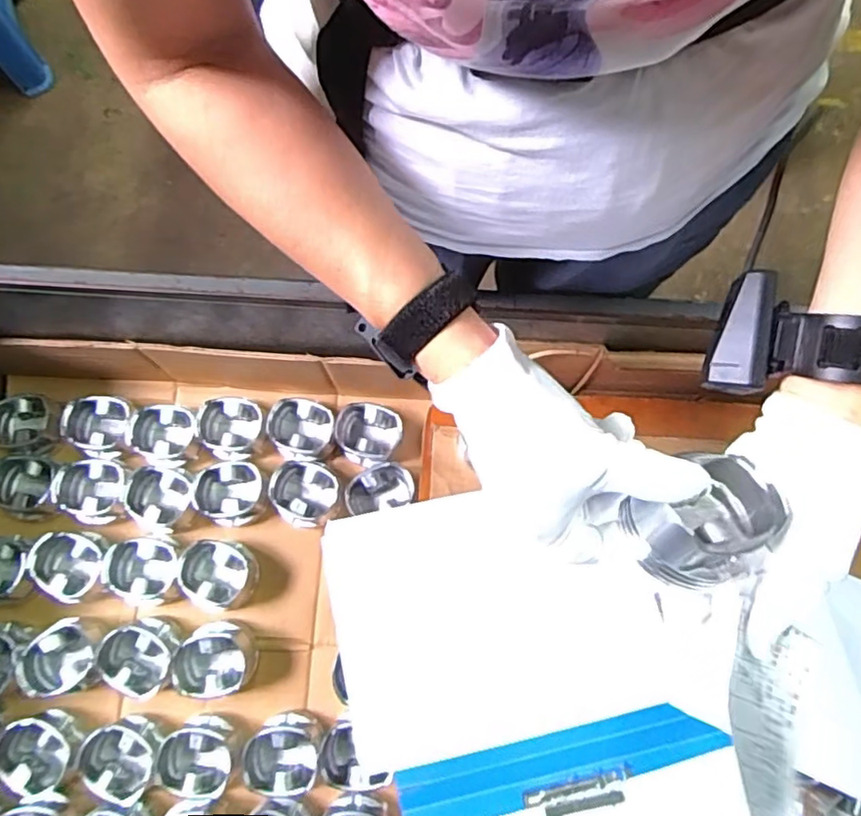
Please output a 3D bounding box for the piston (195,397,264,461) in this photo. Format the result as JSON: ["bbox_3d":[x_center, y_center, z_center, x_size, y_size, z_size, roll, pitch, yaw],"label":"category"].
[{"bbox_3d":[-0.235,0.024,0.713,0.065,0.038,0.069,1,73,-2],"label":"piston"}]

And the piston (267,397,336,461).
[{"bbox_3d":[-0.153,0.028,0.716,0.067,0.049,0.066,19,74,3],"label":"piston"}]

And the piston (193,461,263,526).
[{"bbox_3d":[-0.226,0.096,0.691,0.072,0.040,0.072,-2,74,-3],"label":"piston"}]

